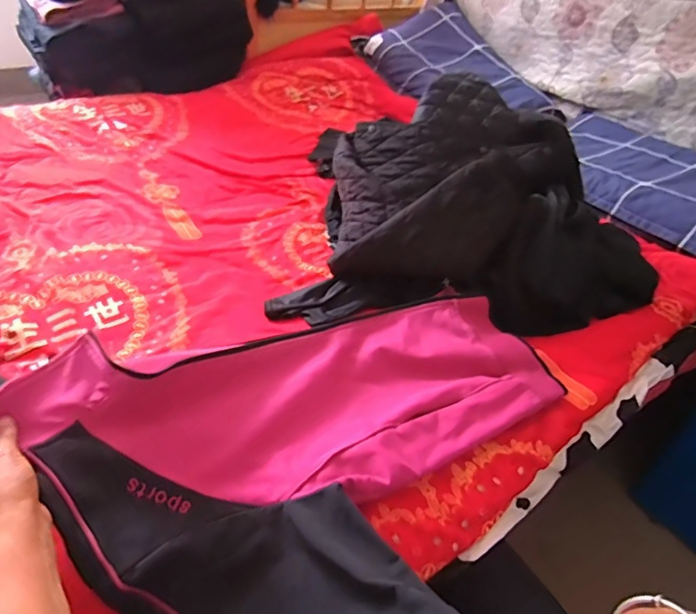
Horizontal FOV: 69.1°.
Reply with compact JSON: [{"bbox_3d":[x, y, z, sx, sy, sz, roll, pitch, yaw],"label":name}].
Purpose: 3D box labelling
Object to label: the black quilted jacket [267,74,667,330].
[{"bbox_3d":[0.195,-0.179,0.867,0.590,0.238,0.417,0,42,-9],"label":"black quilted jacket"}]

